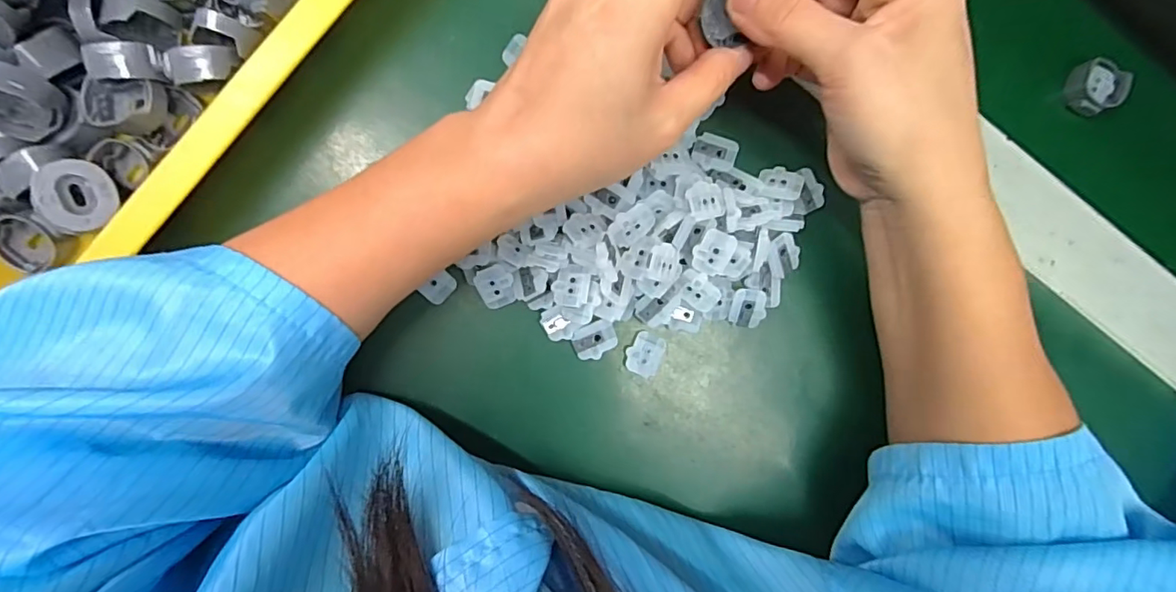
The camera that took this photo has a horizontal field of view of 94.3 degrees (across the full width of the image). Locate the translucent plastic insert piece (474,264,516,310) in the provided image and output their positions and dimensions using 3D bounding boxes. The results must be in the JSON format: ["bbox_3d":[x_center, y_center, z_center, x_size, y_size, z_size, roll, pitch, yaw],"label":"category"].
[{"bbox_3d":[-0.044,-0.004,0.261,0.017,0.004,0.021,-21,111,2],"label":"translucent plastic insert piece"}]

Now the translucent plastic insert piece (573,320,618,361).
[{"bbox_3d":[0.004,0.022,0.269,0.021,0.004,0.017,-18,93,-4],"label":"translucent plastic insert piece"}]

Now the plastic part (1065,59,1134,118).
[{"bbox_3d":[0.281,-0.116,0.303,0.026,0.016,0.028,0,91,-5],"label":"plastic part"}]

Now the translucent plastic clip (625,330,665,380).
[{"bbox_3d":[0.028,0.029,0.274,0.017,0.005,0.020,23,89,-5],"label":"translucent plastic clip"}]

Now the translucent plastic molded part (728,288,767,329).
[{"bbox_3d":[0.080,0.006,0.274,0.017,0.004,0.021,7,115,7],"label":"translucent plastic molded part"}]

